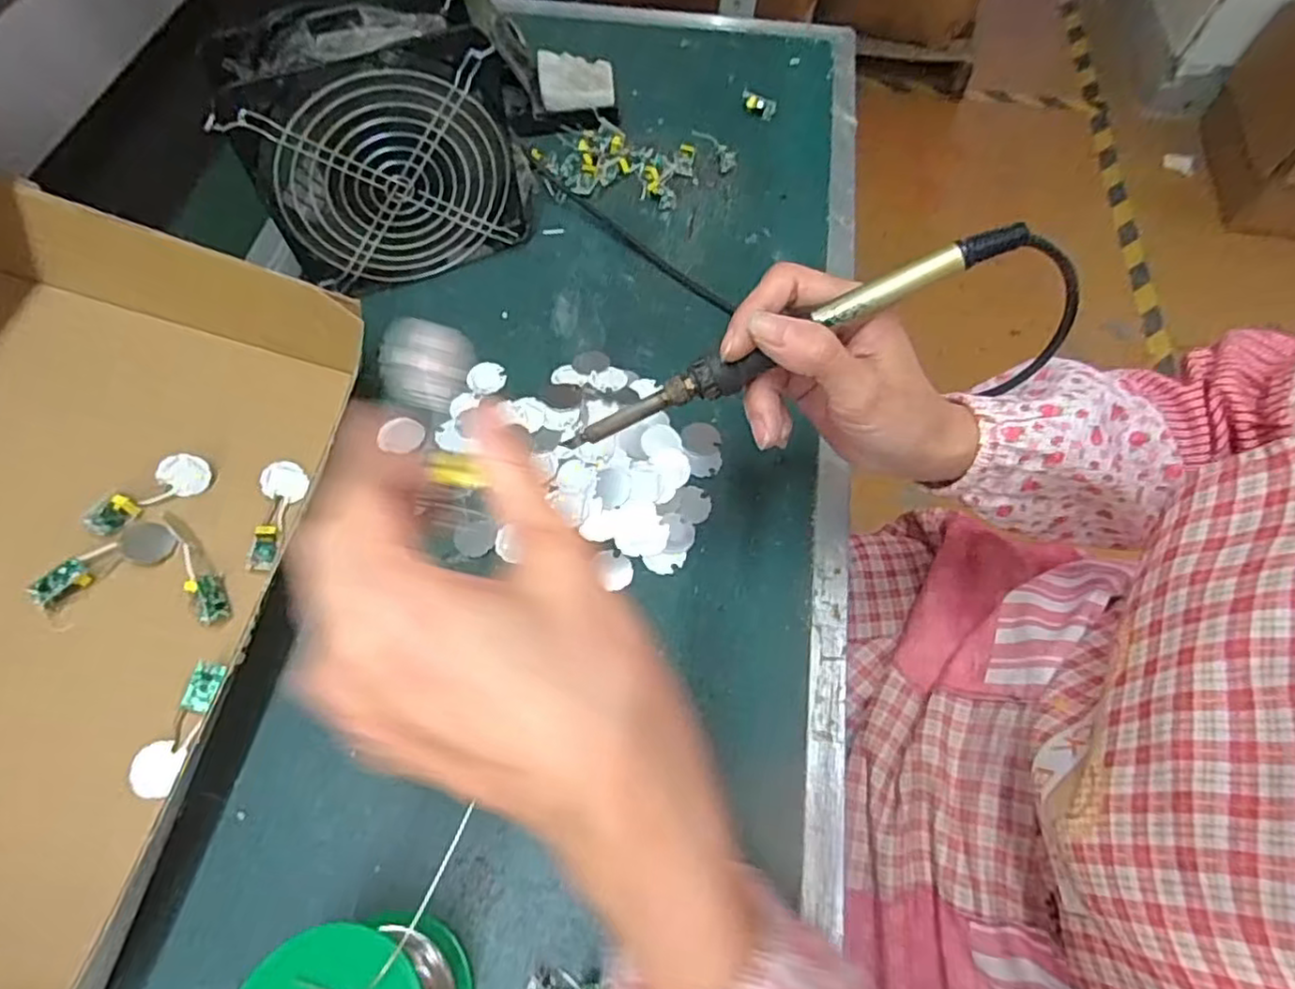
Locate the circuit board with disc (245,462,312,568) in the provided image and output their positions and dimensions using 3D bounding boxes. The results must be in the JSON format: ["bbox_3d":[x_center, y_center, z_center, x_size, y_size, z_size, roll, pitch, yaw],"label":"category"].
[{"bbox_3d":[-0.210,0.011,0.385,0.023,0.010,0.067,13,55,-24],"label":"circuit board with disc"}]

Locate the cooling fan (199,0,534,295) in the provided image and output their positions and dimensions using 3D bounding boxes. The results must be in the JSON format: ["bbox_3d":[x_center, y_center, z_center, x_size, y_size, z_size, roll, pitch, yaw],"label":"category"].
[{"bbox_3d":[-0.158,-0.212,0.425,0.155,0.148,0.065,-16,64,-11],"label":"cooling fan"}]

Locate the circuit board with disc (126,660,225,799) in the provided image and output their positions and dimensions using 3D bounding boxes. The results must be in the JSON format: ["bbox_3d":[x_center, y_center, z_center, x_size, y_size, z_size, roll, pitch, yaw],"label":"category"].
[{"bbox_3d":[-0.227,0.112,0.330,0.022,0.008,0.063,17,73,2],"label":"circuit board with disc"}]

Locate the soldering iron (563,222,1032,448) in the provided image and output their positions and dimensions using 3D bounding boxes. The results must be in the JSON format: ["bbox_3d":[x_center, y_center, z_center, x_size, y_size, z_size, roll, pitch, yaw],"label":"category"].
[{"bbox_3d":[0.058,-0.064,0.288,0.205,0.017,0.018,-25,64,11],"label":"soldering iron"}]

